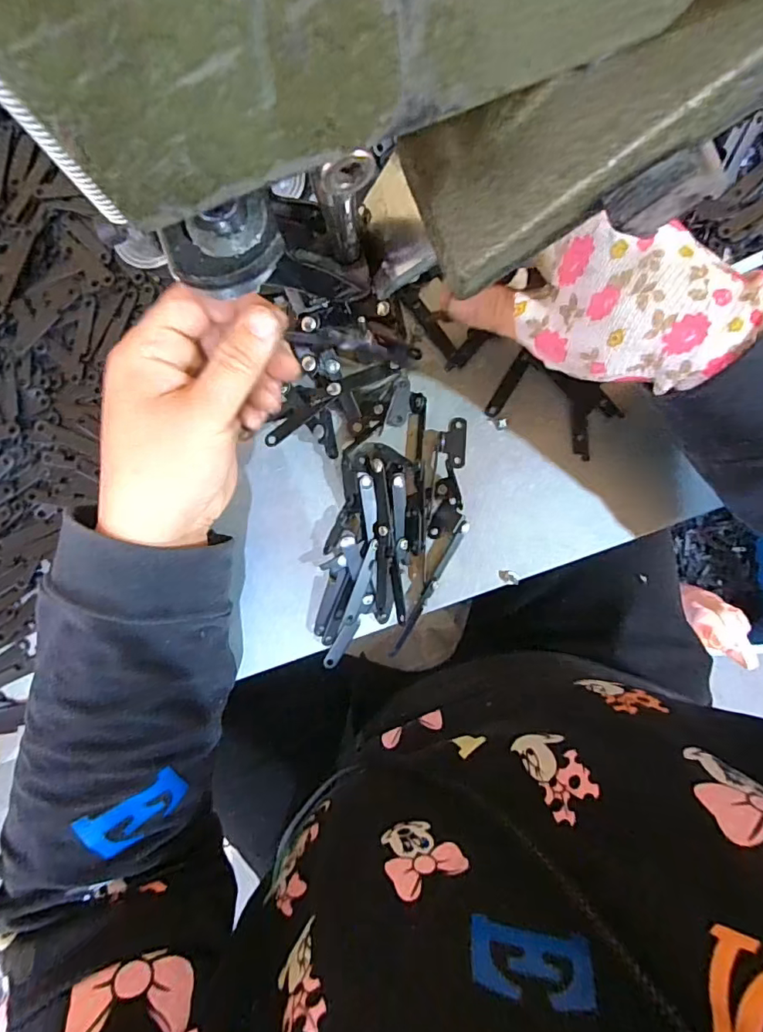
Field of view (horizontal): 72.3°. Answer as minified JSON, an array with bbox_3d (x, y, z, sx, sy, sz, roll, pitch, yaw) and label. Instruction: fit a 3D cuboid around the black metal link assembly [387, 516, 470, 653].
[{"bbox_3d":[0.029,0.042,0.307,0.008,0.007,0.089,28,92,-1],"label":"black metal link assembly"}]

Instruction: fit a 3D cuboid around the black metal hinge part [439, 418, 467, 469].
[{"bbox_3d":[0.042,-0.043,0.307,0.017,0.008,0.029,2,92,0],"label":"black metal hinge part"}]

